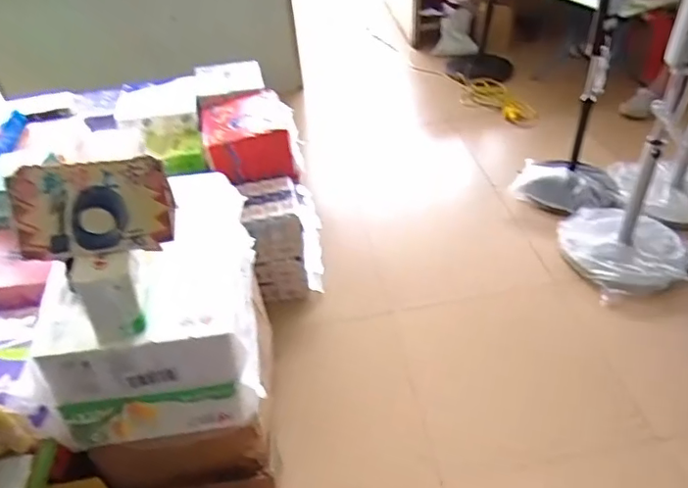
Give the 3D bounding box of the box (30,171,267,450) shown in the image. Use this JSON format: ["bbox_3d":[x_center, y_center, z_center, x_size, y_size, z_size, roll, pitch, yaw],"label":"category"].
[{"bbox_3d":[-0.415,0.101,1.229,0.386,0.280,0.565,-9,42,-5],"label":"box"}]

